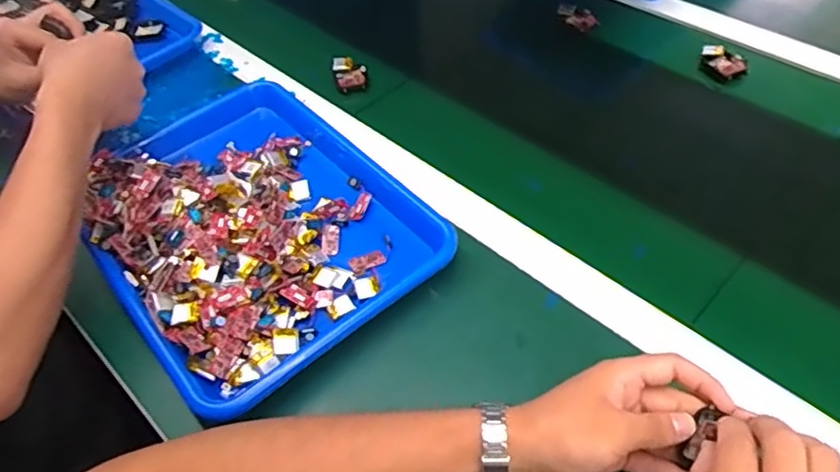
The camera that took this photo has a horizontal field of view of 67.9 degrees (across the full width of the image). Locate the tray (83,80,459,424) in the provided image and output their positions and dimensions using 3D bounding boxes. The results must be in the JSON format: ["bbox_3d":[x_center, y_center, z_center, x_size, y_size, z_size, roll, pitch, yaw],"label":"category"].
[{"bbox_3d":[-0.154,-0.020,0.580,0.265,0.045,0.336,-33,54,-22],"label":"tray"}]

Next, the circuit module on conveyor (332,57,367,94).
[{"bbox_3d":[-0.084,-0.196,0.746,0.038,0.022,0.044,-7,49,-1],"label":"circuit module on conveyor"}]

